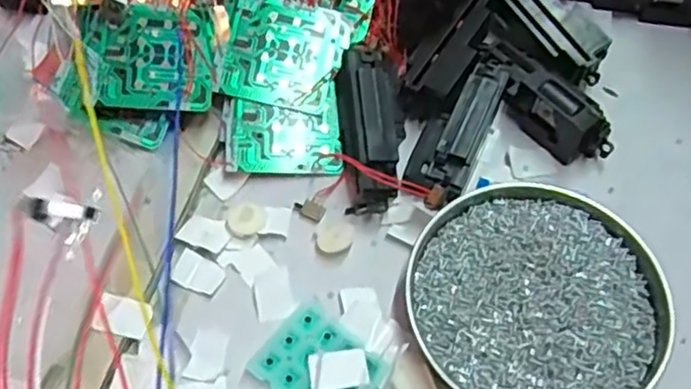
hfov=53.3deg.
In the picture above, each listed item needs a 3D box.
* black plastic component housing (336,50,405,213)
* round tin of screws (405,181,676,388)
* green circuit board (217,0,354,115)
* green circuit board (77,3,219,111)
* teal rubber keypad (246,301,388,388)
[{"bbox_3d":[0.016,-0.039,0.419,0.036,0.038,0.097,-4,75,-4],"label":"black plastic component housing"},{"bbox_3d":[0.103,0.056,0.373,0.133,0.026,0.132,0,59,-1],"label":"round tin of screws"},{"bbox_3d":[-0.039,-0.090,0.442,0.076,0.004,0.071,14,78,-8],"label":"green circuit board"},{"bbox_3d":[-0.122,-0.085,0.425,0.082,0.007,0.066,3,72,-10],"label":"green circuit board"},{"bbox_3d":[-0.014,0.092,0.363,0.058,0.008,0.050,36,65,18],"label":"teal rubber keypad"}]

